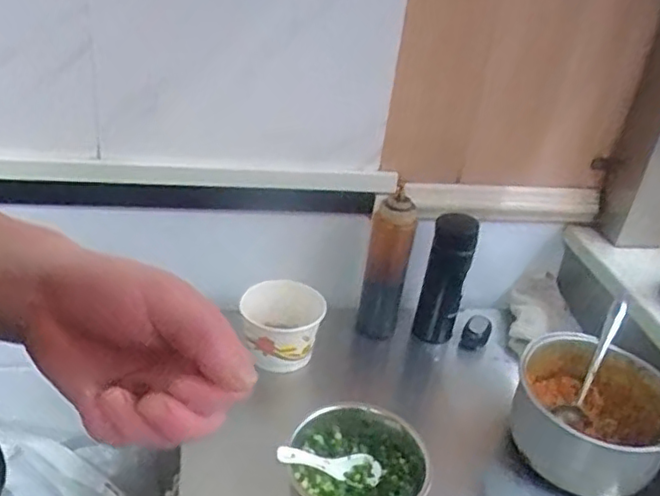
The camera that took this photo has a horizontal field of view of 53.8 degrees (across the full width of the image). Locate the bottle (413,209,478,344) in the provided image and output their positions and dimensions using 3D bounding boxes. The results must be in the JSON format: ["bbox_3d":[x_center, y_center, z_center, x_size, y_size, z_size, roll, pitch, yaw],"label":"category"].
[{"bbox_3d":[0.174,0.044,0.982,0.055,0.217,0.058,8,31,1],"label":"bottle"}]

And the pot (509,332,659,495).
[{"bbox_3d":[0.337,0.212,0.846,0.196,0.119,0.192,5,31,-3],"label":"pot"}]

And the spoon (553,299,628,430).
[{"bbox_3d":[0.364,0.157,0.891,0.041,0.033,0.187,23,73,25],"label":"spoon"}]

